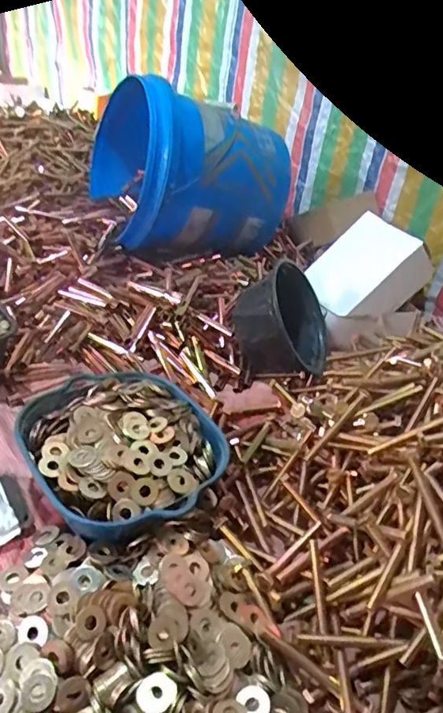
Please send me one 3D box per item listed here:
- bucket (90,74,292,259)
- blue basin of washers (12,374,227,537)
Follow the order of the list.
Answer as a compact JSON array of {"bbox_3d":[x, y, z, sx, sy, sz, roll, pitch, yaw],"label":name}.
[{"bbox_3d":[-0.052,-0.344,0.931,0.282,0.231,0.282,-7,39,-24],"label":"bucket"},{"bbox_3d":[-0.096,0.091,0.552,0.184,0.062,0.195,7,35,-5],"label":"blue basin of washers"}]

